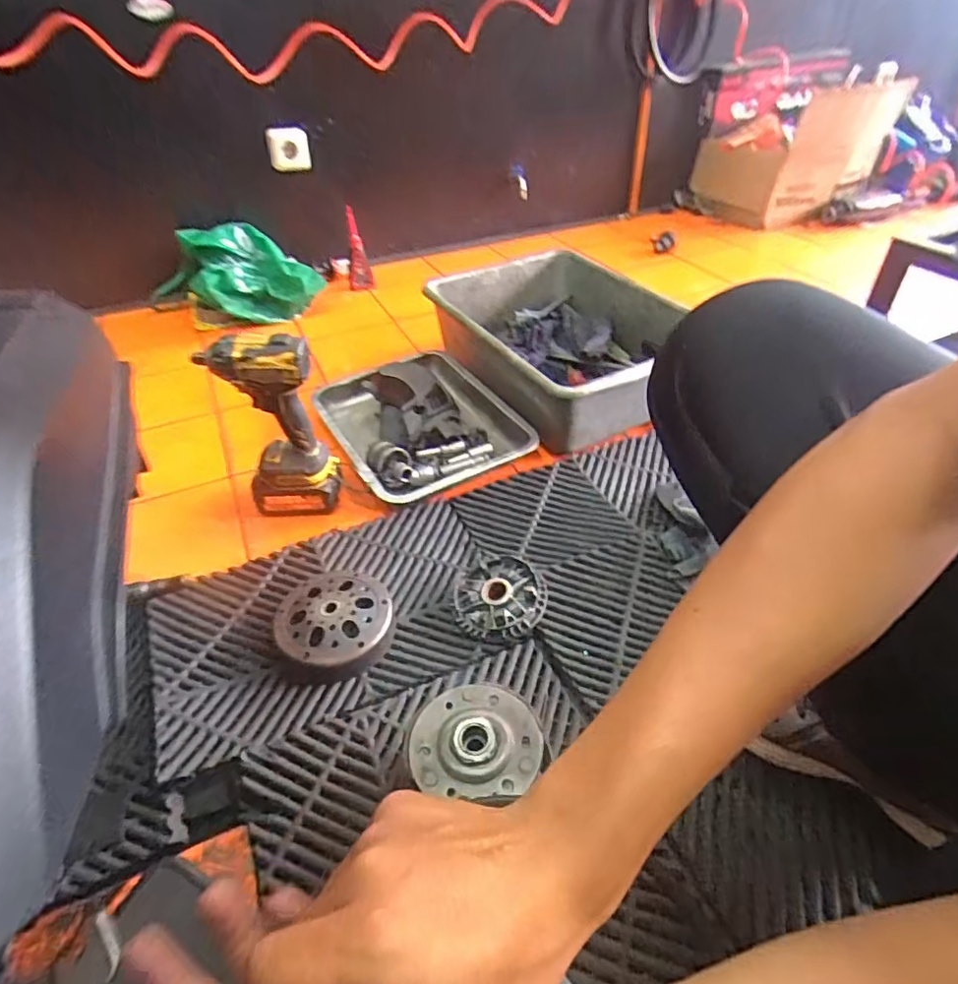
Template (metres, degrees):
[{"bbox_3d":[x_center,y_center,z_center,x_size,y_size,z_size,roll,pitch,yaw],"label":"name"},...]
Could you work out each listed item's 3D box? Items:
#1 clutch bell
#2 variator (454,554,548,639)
[{"bbox_3d":[-0.168,0.145,0.649,0.136,0.042,0.128,-4,42,-1],"label":"clutch bell"},{"bbox_3d":[0.026,0.119,0.682,0.106,0.035,0.122,2,43,5],"label":"variator"}]

